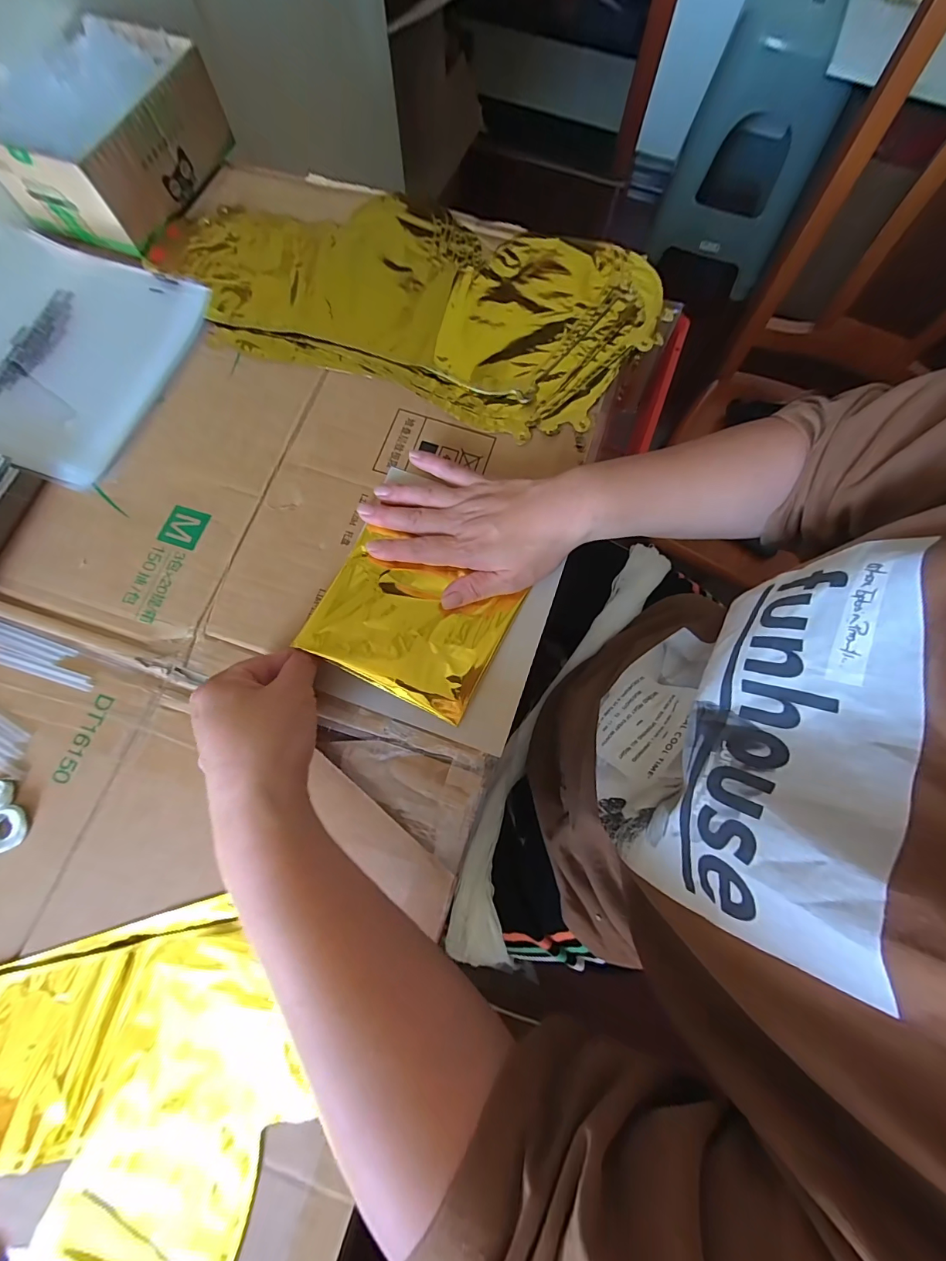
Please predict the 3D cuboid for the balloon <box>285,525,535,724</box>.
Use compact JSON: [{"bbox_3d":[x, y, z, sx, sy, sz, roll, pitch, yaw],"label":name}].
[{"bbox_3d":[-0.047,-0.009,0.322,0.133,0.027,0.107,24,77,5],"label":"balloon"}]

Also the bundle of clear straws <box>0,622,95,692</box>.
[{"bbox_3d":[-0.332,0.016,0.321,0.114,0.004,0.027,18,77,4],"label":"bundle of clear straws"}]

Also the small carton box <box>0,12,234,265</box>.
[{"bbox_3d":[-0.333,-0.458,0.400,0.125,0.065,0.180,24,77,5],"label":"small carton box"}]

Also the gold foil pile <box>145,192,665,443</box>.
[{"bbox_3d":[-0.062,-0.319,0.411,0.446,0.029,0.225,19,77,4],"label":"gold foil pile"}]

